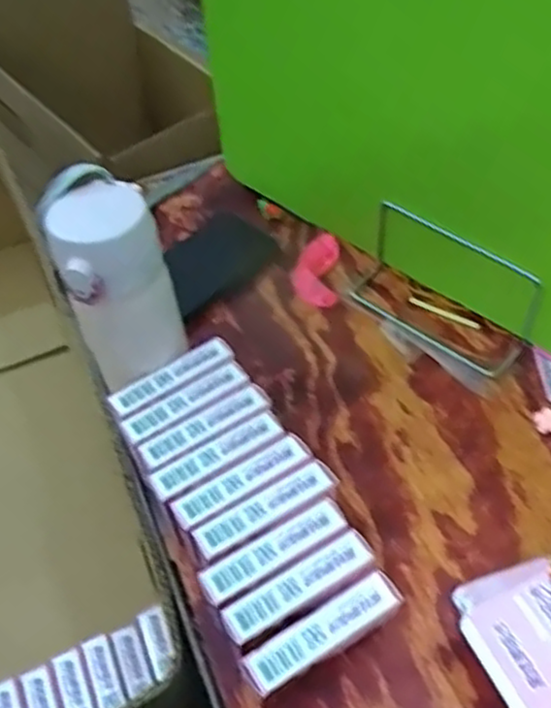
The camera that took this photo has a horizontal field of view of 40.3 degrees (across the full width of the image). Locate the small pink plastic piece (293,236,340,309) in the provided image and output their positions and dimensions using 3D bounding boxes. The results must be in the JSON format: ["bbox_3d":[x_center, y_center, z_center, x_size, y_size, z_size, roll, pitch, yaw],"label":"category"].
[{"bbox_3d":[0.036,-0.076,0.672,0.039,0.016,0.077,3,50,4],"label":"small pink plastic piece"}]

